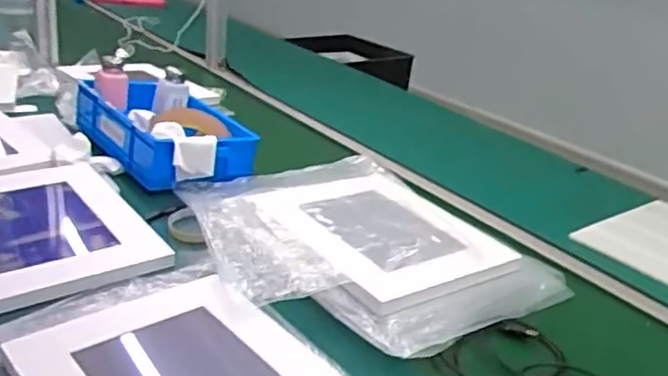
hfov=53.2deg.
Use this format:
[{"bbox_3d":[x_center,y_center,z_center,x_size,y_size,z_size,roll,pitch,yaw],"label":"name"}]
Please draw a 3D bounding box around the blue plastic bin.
[{"bbox_3d":[-0.356,-0.118,1.330,0.224,0.113,0.491,-11,30,-36],"label":"blue plastic bin"}]

